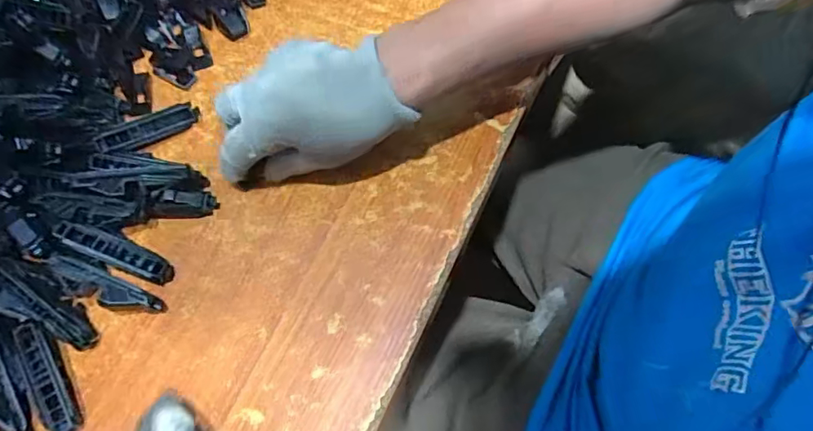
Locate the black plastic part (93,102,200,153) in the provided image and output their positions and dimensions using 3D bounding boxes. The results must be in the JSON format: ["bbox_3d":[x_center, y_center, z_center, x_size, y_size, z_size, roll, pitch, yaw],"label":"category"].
[{"bbox_3d":[-0.200,-0.067,0.405,0.074,0.015,0.015,-26,68,-7],"label":"black plastic part"}]

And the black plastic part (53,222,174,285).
[{"bbox_3d":[-0.200,0.025,0.360,0.078,0.009,0.019,27,70,-11],"label":"black plastic part"}]

